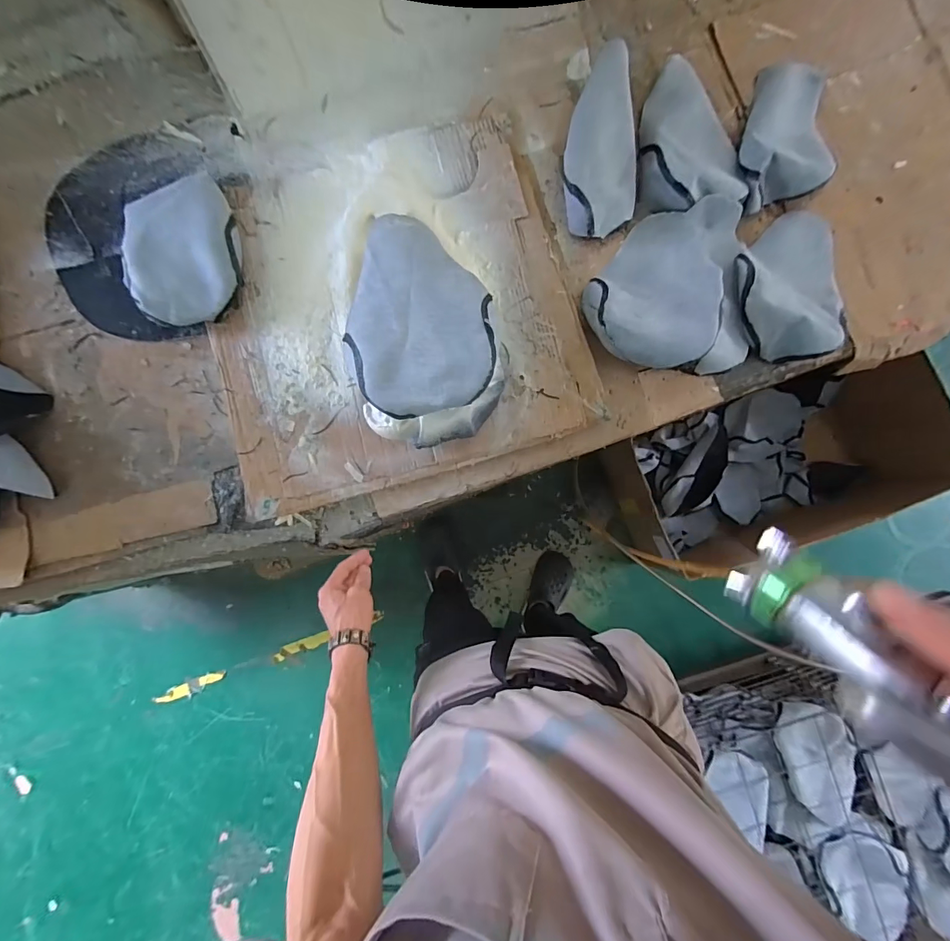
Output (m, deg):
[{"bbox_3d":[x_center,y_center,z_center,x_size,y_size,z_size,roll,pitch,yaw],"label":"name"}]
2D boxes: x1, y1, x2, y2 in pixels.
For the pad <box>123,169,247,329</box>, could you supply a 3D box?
[{"bbox_3d":[-0.460,-0.340,0.651,0.173,0.046,0.223,-6,86,2],"label":"pad"}]

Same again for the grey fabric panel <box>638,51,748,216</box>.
[{"bbox_3d":[0.368,-0.581,0.715,0.166,0.089,0.301,1,86,2],"label":"grey fabric panel"}]

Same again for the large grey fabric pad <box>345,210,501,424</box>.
[{"bbox_3d":[-0.075,-0.219,0.559,0.186,0.028,0.297,-5,70,4],"label":"large grey fabric pad"}]

